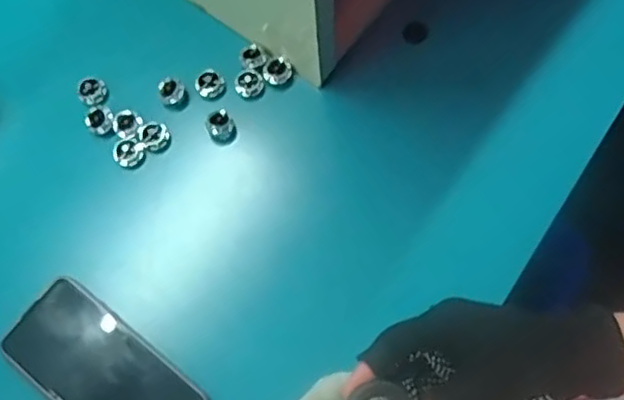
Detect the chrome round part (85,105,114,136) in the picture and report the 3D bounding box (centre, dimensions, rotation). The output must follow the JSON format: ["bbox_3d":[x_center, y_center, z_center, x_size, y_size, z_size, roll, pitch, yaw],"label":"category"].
[{"bbox_3d":[-0.192,-0.072,0.591,0.025,0.015,0.024,-1,72,2],"label":"chrome round part"}]

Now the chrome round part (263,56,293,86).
[{"bbox_3d":[-0.031,-0.119,0.597,0.026,0.008,0.024,-12,72,-2],"label":"chrome round part"}]

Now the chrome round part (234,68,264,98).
[{"bbox_3d":[-0.058,-0.107,0.603,0.025,0.011,0.026,-1,72,2],"label":"chrome round part"}]

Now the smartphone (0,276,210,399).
[{"bbox_3d":[-0.165,0.138,0.513,0.168,0.009,0.077,36,79,16],"label":"smartphone"}]

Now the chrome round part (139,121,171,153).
[{"bbox_3d":[-0.143,-0.058,0.590,0.025,0.011,0.029,-21,73,-5],"label":"chrome round part"}]

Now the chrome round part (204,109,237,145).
[{"bbox_3d":[-0.083,-0.067,0.589,0.025,0.021,0.027,-1,72,2],"label":"chrome round part"}]

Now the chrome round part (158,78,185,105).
[{"bbox_3d":[-0.129,-0.102,0.594,0.023,0.015,0.024,-1,72,2],"label":"chrome round part"}]

